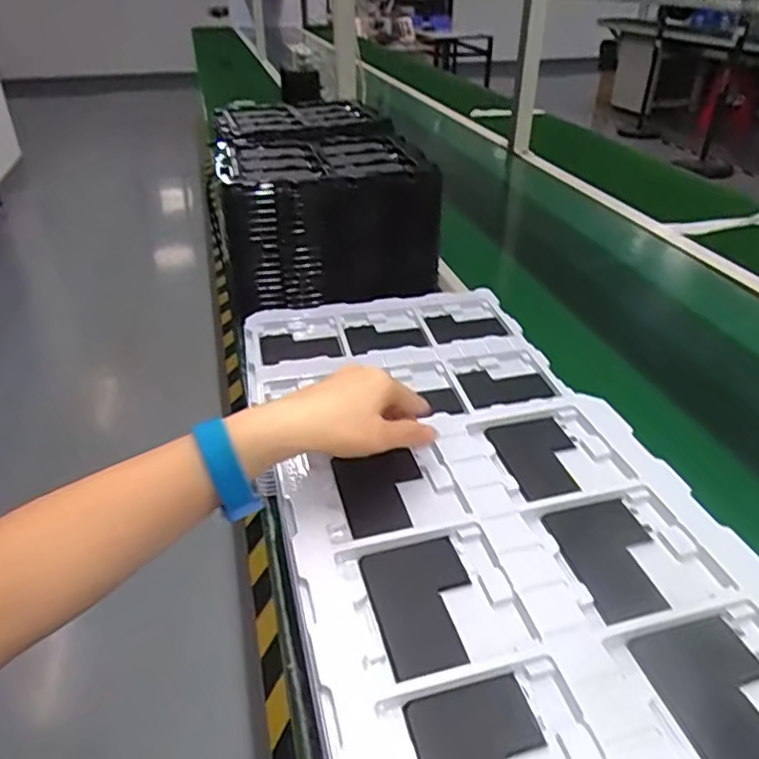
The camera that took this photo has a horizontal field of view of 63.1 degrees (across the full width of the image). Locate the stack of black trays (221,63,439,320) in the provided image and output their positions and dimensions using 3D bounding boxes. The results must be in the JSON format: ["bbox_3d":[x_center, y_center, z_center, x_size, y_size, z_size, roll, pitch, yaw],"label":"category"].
[{"bbox_3d":[-0.105,-0.290,0.969,0.282,0.158,0.521,-10,35,-13],"label":"stack of black trays"}]

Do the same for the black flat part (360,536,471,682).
[{"bbox_3d":[0.027,0.133,0.372,0.063,0.004,0.082,-10,35,-14],"label":"black flat part"}]

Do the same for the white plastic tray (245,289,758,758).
[{"bbox_3d":[0.061,0.078,0.522,0.286,0.085,0.629,-8,30,-10],"label":"white plastic tray"}]

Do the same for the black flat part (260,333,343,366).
[{"bbox_3d":[-0.092,-0.036,0.720,0.091,0.010,0.076,-6,27,-5],"label":"black flat part"}]

